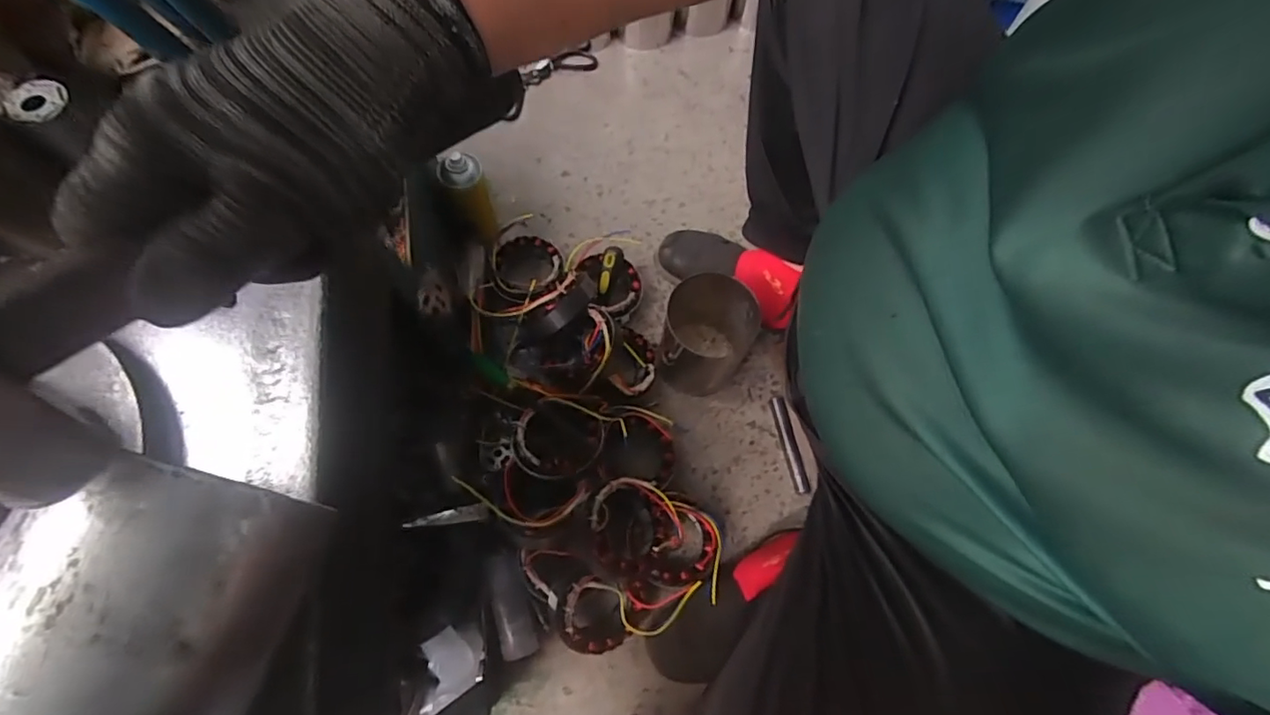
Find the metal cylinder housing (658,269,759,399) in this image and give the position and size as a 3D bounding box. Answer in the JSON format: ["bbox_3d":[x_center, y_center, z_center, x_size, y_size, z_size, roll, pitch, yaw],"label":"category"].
[{"bbox_3d":[0.103,-0.032,0.788,0.121,0.153,0.129,0,69,-1],"label":"metal cylinder housing"}]

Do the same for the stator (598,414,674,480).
[{"bbox_3d":[0.004,0.130,0.767,0.100,0.061,0.100,0,69,-1],"label":"stator"}]

